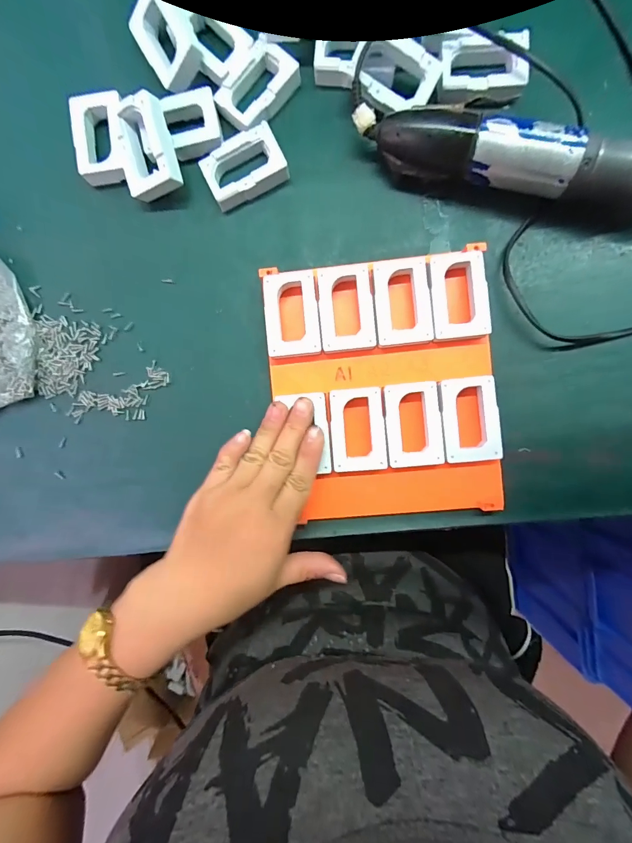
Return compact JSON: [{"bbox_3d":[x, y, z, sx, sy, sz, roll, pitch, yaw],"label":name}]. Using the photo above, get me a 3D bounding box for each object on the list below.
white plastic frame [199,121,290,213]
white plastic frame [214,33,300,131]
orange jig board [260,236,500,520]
[{"bbox_3d":[-0.054,-0.193,0.288,0.060,0.020,0.038,-29,88,3],"label":"white plastic frame"},{"bbox_3d":[-0.044,-0.252,0.285,0.038,0.015,0.061,42,93,3],"label":"white plastic frame"},{"bbox_3d":[0.049,-0.023,0.279,0.161,0.020,0.185,-3,90,4],"label":"orange jig board"}]

